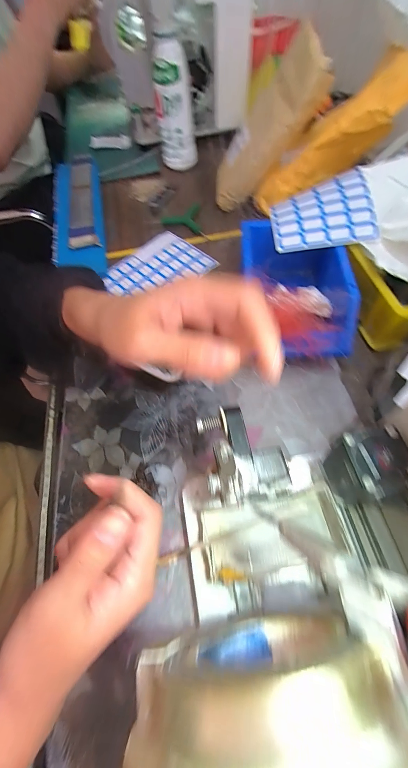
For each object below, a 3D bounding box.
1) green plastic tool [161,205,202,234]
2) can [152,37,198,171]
[{"bbox_3d":[-0.025,-0.307,0.537,0.079,0.007,0.082,21,63,15],"label":"green plastic tool"},{"bbox_3d":[-0.053,-0.495,0.550,0.066,0.174,0.072,-4,61,2],"label":"can"}]

